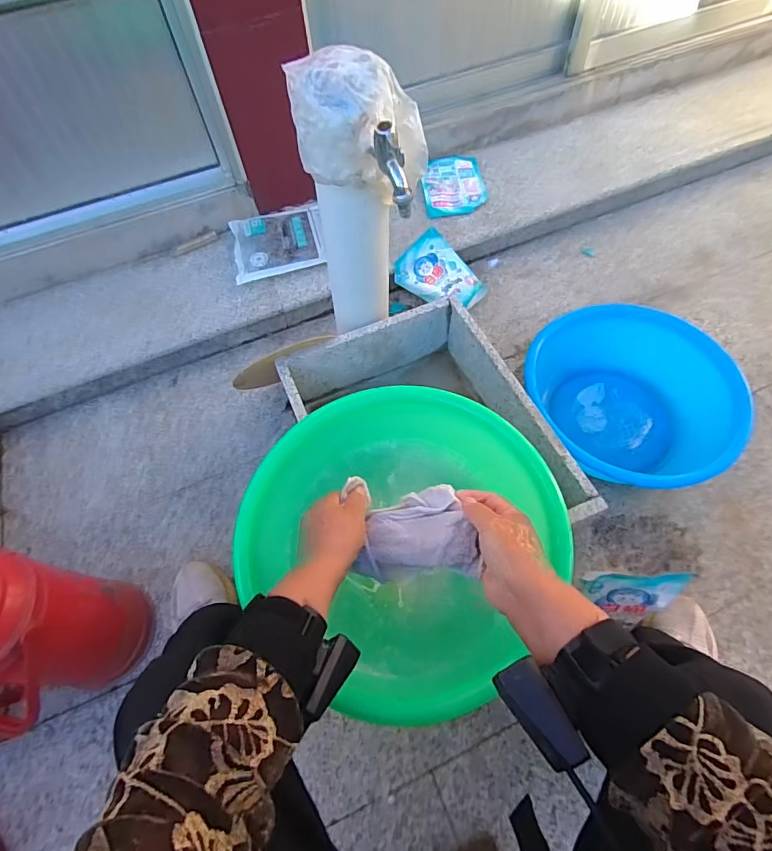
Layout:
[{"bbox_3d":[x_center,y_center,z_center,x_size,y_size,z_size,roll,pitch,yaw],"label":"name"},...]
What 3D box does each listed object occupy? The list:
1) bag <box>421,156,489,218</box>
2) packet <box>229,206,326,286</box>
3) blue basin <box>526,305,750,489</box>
[{"bbox_3d":[0.169,-0.612,1.171,0.154,0.016,0.197,-7,60,-1],"label":"bag"},{"bbox_3d":[-0.251,-0.431,1.080,0.207,0.033,0.200,-12,61,-4],"label":"packet"},{"bbox_3d":[0.454,-0.049,0.890,0.377,0.131,0.347,-1,60,2],"label":"blue basin"}]

